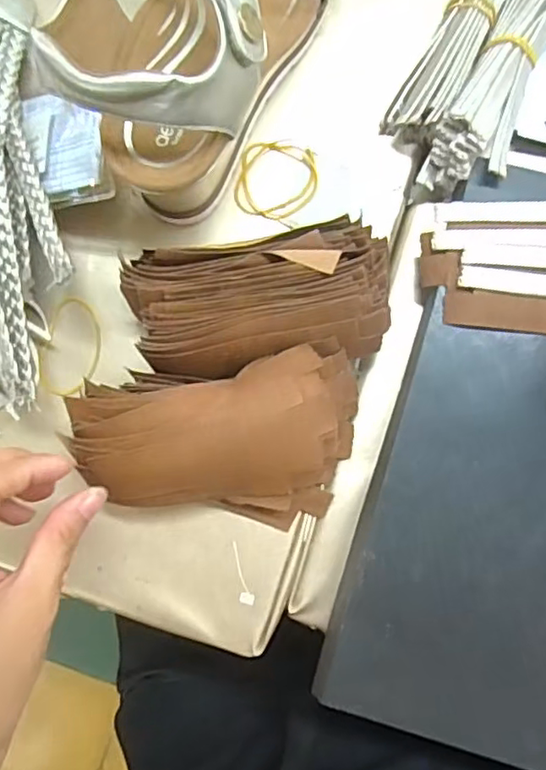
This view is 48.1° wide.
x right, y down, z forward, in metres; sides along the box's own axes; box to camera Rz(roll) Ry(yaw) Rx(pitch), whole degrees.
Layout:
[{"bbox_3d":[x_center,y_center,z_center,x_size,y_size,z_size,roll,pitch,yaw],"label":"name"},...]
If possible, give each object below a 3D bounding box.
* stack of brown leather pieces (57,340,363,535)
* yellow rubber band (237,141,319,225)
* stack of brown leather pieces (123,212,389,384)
[{"bbox_3d":[-0.025,0.031,0.321,0.141,0.058,0.086,-8,83,1],"label":"stack of brown leather pieces"},{"bbox_3d":[0.002,-0.120,0.358,0.046,0.006,0.047,0,83,2],"label":"yellow rubber band"},{"bbox_3d":[-0.004,-0.043,0.329,0.134,0.052,0.068,-10,83,1],"label":"stack of brown leather pieces"}]

